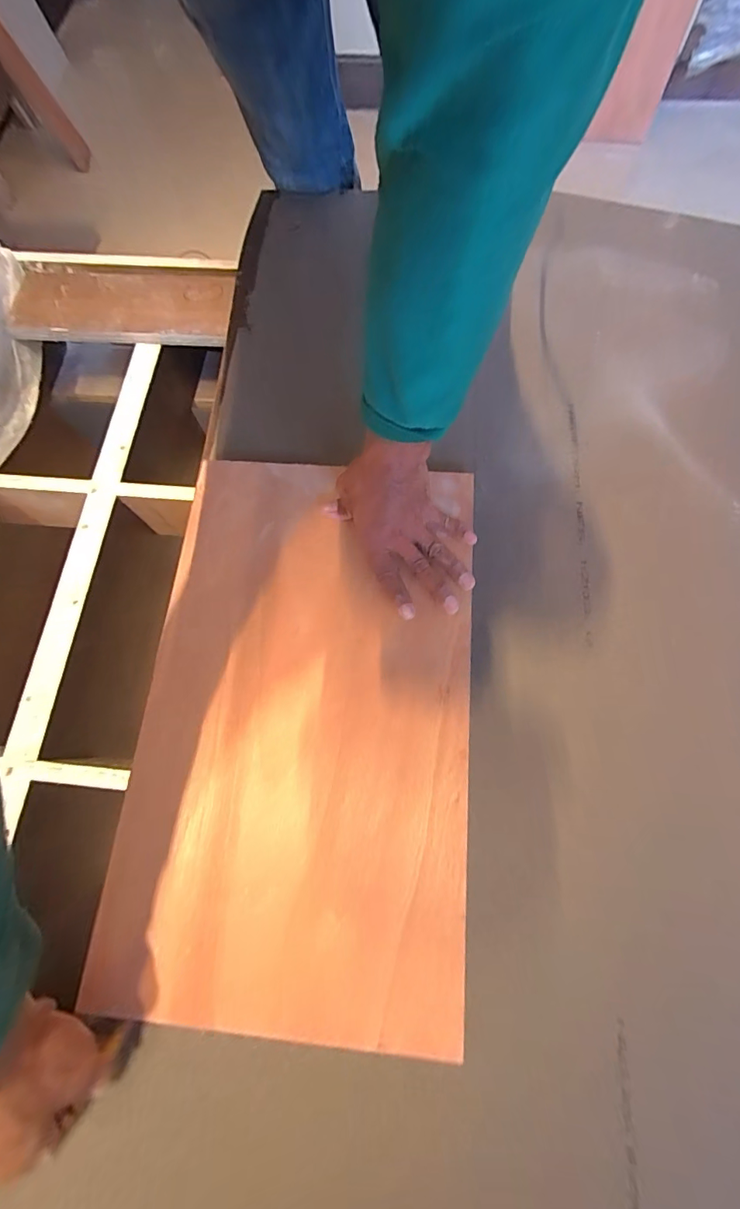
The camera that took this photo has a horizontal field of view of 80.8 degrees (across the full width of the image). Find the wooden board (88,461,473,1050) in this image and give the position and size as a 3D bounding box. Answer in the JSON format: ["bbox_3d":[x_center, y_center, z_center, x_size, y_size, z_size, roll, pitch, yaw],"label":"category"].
[{"bbox_3d":[-0.063,0.098,0.441,0.325,0.021,0.531,6,72,0],"label":"wooden board"}]

